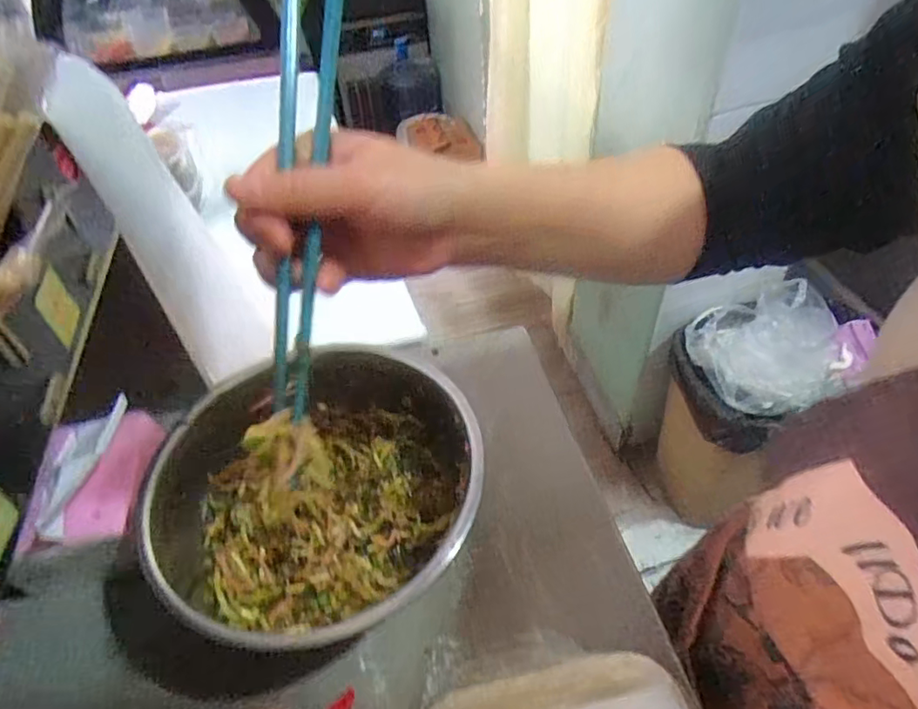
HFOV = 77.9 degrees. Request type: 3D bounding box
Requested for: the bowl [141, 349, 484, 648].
[{"bbox_3d":[-0.093,0.102,0.402,0.209,0.080,0.209,-2,45,2],"label":"bowl"}]

